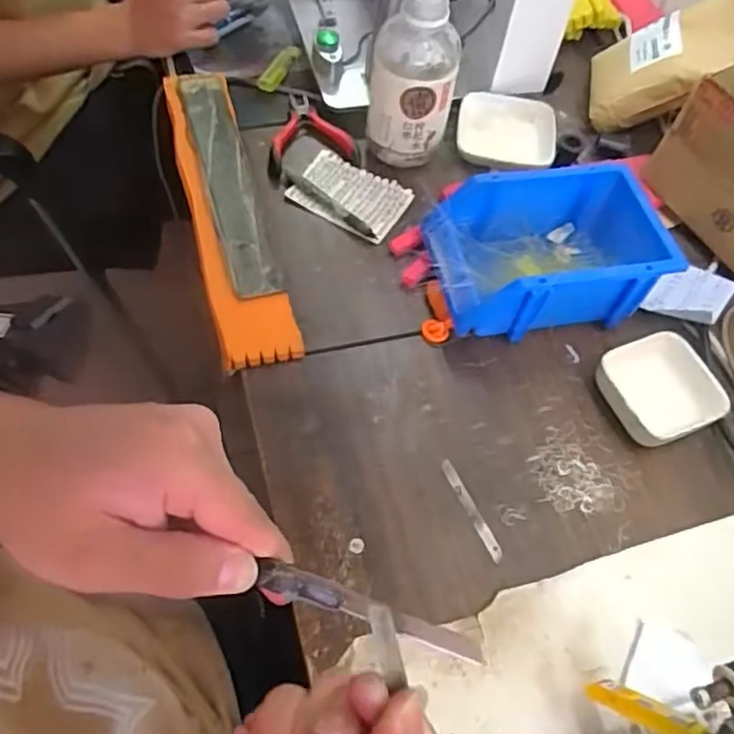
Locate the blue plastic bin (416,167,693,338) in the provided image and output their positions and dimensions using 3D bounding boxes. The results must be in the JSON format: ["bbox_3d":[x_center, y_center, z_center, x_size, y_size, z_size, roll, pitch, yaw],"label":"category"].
[{"bbox_3d":[0.153,-0.097,0.558,0.190,0.077,0.129,-3,60,-8],"label":"blue plastic bin"}]

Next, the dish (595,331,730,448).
[{"bbox_3d":[0.233,0.019,0.526,0.084,0.026,0.081,-20,64,-17],"label":"dish"}]

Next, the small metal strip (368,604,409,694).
[{"bbox_3d":[0.008,0.104,0.245,0.009,0.004,0.032,-16,94,-14],"label":"small metal strip"}]

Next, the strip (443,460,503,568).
[{"bbox_3d":[0.076,0.103,0.479,0.010,0.004,0.079,-21,64,-17],"label":"strip"}]

